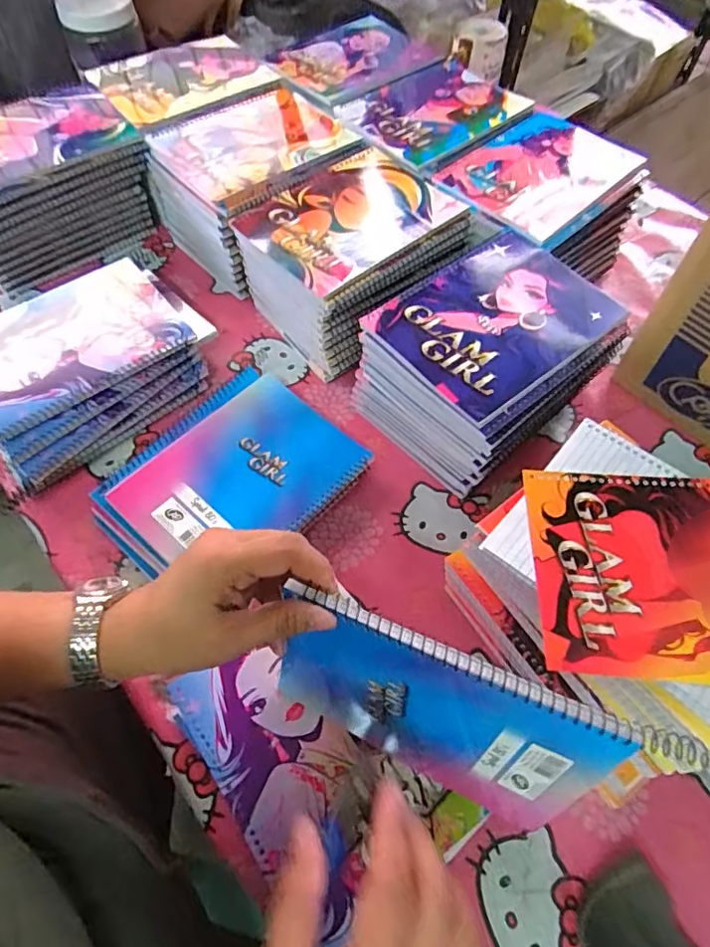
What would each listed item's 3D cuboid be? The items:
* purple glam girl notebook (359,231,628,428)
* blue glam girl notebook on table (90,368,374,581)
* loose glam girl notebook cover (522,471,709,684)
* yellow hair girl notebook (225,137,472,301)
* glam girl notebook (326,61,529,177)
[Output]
[{"bbox_3d":[0.126,-0.141,0.491,0.192,0.009,0.145,-36,66,-19],"label":"purple glam girl notebook"},{"bbox_3d":[-0.116,0.005,0.517,0.166,0.019,0.215,41,69,17],"label":"blue glam girl notebook on table"},{"bbox_3d":[0.220,0.065,0.374,0.194,0.010,0.145,4,60,1],"label":"loose glam girl notebook cover"},{"bbox_3d":[-0.002,-0.266,0.568,0.198,0.018,0.161,-36,65,-18],"label":"yellow hair girl notebook"},{"bbox_3d":[0.093,-0.439,0.665,0.193,0.014,0.166,-38,67,-20],"label":"glam girl notebook"}]

